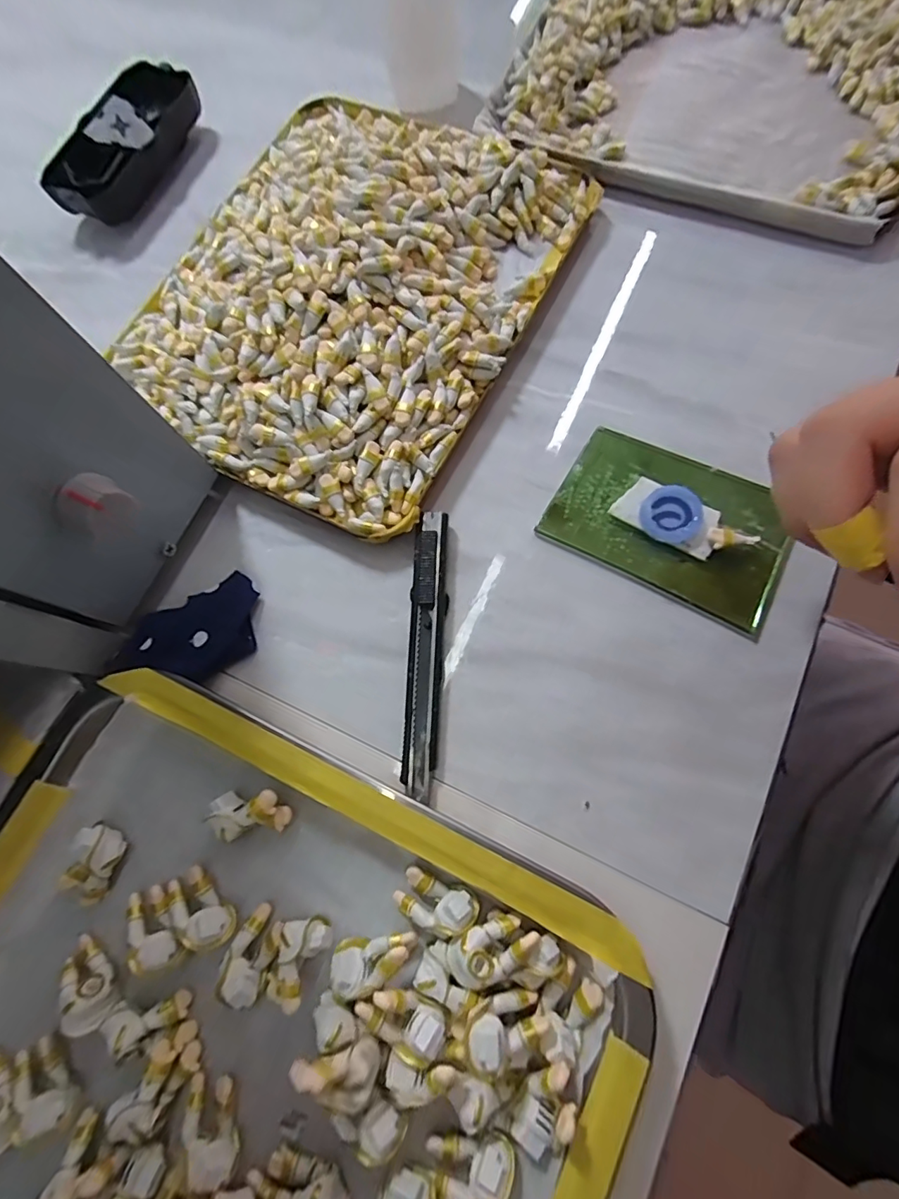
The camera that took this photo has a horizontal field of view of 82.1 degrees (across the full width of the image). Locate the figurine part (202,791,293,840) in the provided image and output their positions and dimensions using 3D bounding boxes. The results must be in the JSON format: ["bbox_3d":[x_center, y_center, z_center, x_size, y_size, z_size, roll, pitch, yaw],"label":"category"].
[{"bbox_3d":[-0.083,0.089,0.216,0.030,0.016,0.017,-4,74,3],"label":"figurine part"}]

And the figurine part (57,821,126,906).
[{"bbox_3d":[-0.150,0.111,0.216,0.018,0.015,0.030,25,78,11],"label":"figurine part"}]

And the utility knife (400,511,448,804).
[{"bbox_3d":[-0.011,0.021,0.232,0.016,0.010,0.126,2,75,5],"label":"utility knife"}]

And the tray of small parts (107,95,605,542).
[{"bbox_3d":[-0.055,-0.170,0.269,0.190,0.032,0.235,27,78,11],"label":"tray of small parts"}]

